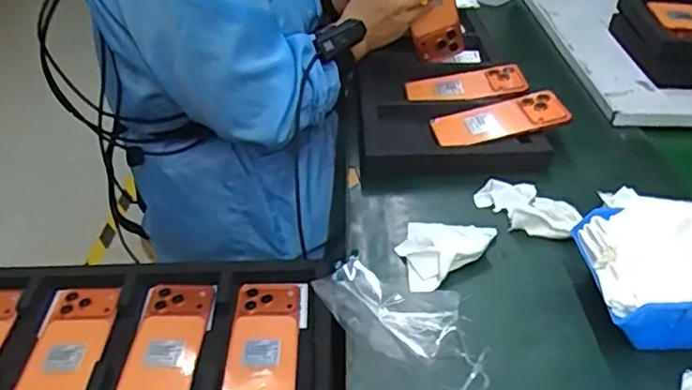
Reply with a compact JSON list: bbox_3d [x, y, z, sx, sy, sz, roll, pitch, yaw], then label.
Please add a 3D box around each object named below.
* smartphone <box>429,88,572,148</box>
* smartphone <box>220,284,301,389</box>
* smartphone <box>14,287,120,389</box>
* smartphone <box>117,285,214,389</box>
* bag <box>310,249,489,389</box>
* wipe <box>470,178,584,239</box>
[{"bbox_3d":[0.194,-0.097,0.768,0.165,0.014,0.079,-11,43,2],"label":"smartphone"},{"bbox_3d":[-0.094,0.163,0.693,0.078,0.010,0.165,0,38,-2],"label":"smartphone"},{"bbox_3d":[-0.310,0.166,0.675,0.081,0.013,0.161,-2,38,-4],"label":"smartphone"},{"bbox_3d":[-0.199,0.162,0.683,0.076,0.008,0.162,0,38,-1],"label":"smartphone"},{"bbox_3d":[0.056,0.110,0.545,0.175,0.032,0.092,29,45,30],"label":"bag"},{"bbox_3d":[0.197,0.017,0.658,0.063,0.024,0.104,-23,44,-28],"label":"wipe"}]

